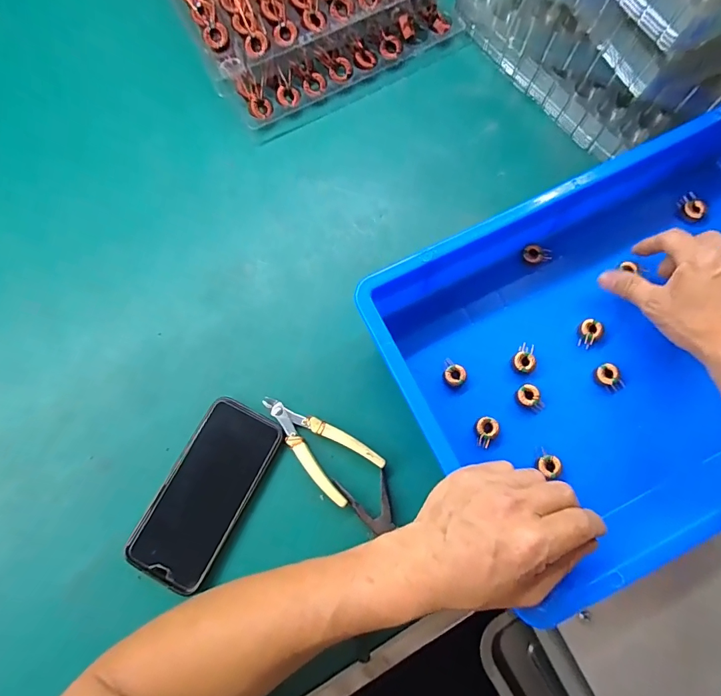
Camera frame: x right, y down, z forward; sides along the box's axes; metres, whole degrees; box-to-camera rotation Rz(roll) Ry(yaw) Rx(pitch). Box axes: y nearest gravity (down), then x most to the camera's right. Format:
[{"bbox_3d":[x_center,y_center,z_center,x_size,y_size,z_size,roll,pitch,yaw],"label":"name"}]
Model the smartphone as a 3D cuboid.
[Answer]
[{"bbox_3d":[-0.141,0.130,0.376,0.077,0.010,0.161,26,78,7],"label":"smartphone"}]

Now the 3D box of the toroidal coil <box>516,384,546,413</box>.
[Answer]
[{"bbox_3d":[0.161,0.049,0.390,0.020,0.010,0.028,-37,79,-8],"label":"toroidal coil"}]

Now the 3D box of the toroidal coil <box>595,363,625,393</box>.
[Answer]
[{"bbox_3d":[0.238,0.028,0.393,0.021,0.009,0.027,-22,77,-5],"label":"toroidal coil"}]

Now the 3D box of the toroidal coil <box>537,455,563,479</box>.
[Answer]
[{"bbox_3d":[0.173,0.108,0.378,0.021,0.010,0.019,24,78,6],"label":"toroidal coil"}]

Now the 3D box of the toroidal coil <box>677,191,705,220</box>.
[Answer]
[{"bbox_3d":[0.341,-0.145,0.425,0.016,0.015,0.029,-24,77,-5],"label":"toroidal coil"}]

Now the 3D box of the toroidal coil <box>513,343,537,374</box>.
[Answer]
[{"bbox_3d":[0.160,0.011,0.400,0.021,0.014,0.028,22,78,6],"label":"toroidal coil"}]

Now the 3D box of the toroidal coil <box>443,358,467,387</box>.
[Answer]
[{"bbox_3d":[0.089,0.026,0.397,0.025,0.014,0.020,31,79,8],"label":"toroidal coil"}]

